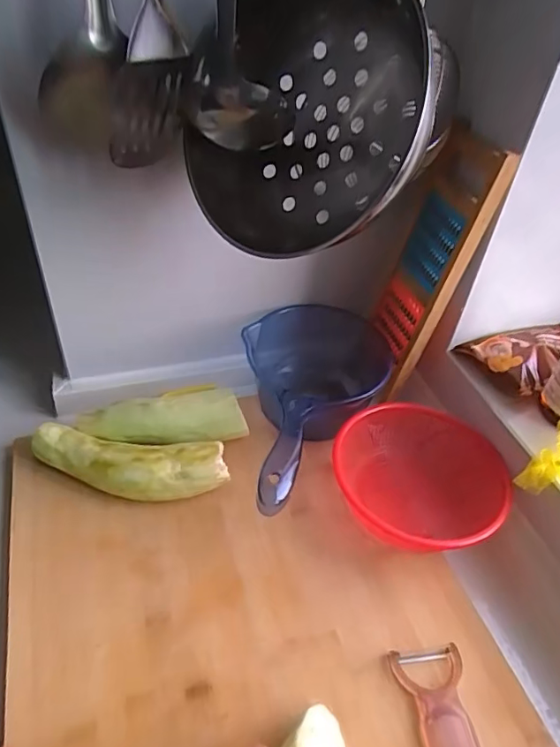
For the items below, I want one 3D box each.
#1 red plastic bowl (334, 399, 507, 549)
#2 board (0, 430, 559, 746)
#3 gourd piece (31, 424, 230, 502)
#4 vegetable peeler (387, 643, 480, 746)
[{"bbox_3d":[0.141,0.111,0.552,0.142,0.071,0.169,-28,53,-31],"label":"red plastic bowl"},{"bbox_3d":[0.001,0.270,0.406,0.395,0.026,0.555,-10,45,-17],"label":"board"},{"bbox_3d":[-0.157,0.093,0.541,0.199,0.051,0.055,8,43,2],"label":"gourd piece"},{"bbox_3d":[0.129,0.279,0.409,0.057,0.012,0.122,0,43,-7],"label":"vegetable peeler"}]

